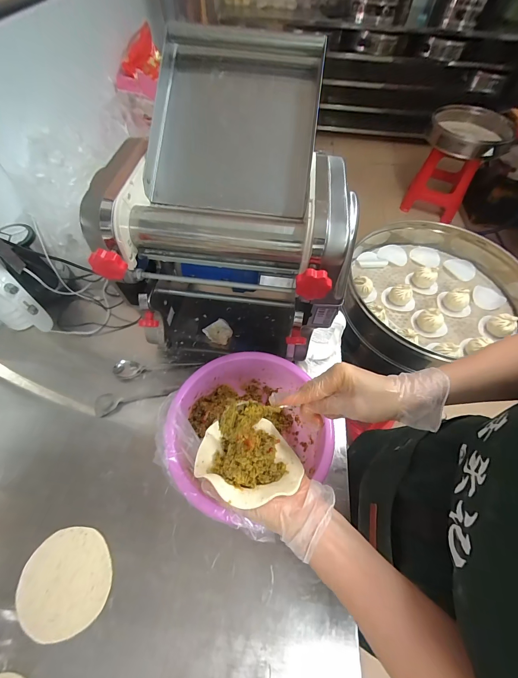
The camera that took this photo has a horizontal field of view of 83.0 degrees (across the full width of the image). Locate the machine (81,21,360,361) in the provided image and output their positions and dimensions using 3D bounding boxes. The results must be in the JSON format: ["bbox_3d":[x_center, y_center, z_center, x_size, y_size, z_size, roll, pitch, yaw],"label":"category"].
[{"bbox_3d":[-0.045,-0.196,0.559,0.369,0.458,0.395,8,57,1],"label":"machine"}]

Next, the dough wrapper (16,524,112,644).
[{"bbox_3d":[-0.295,0.366,0.444,0.126,0.007,0.131,2,57,-3],"label":"dough wrapper"}]

